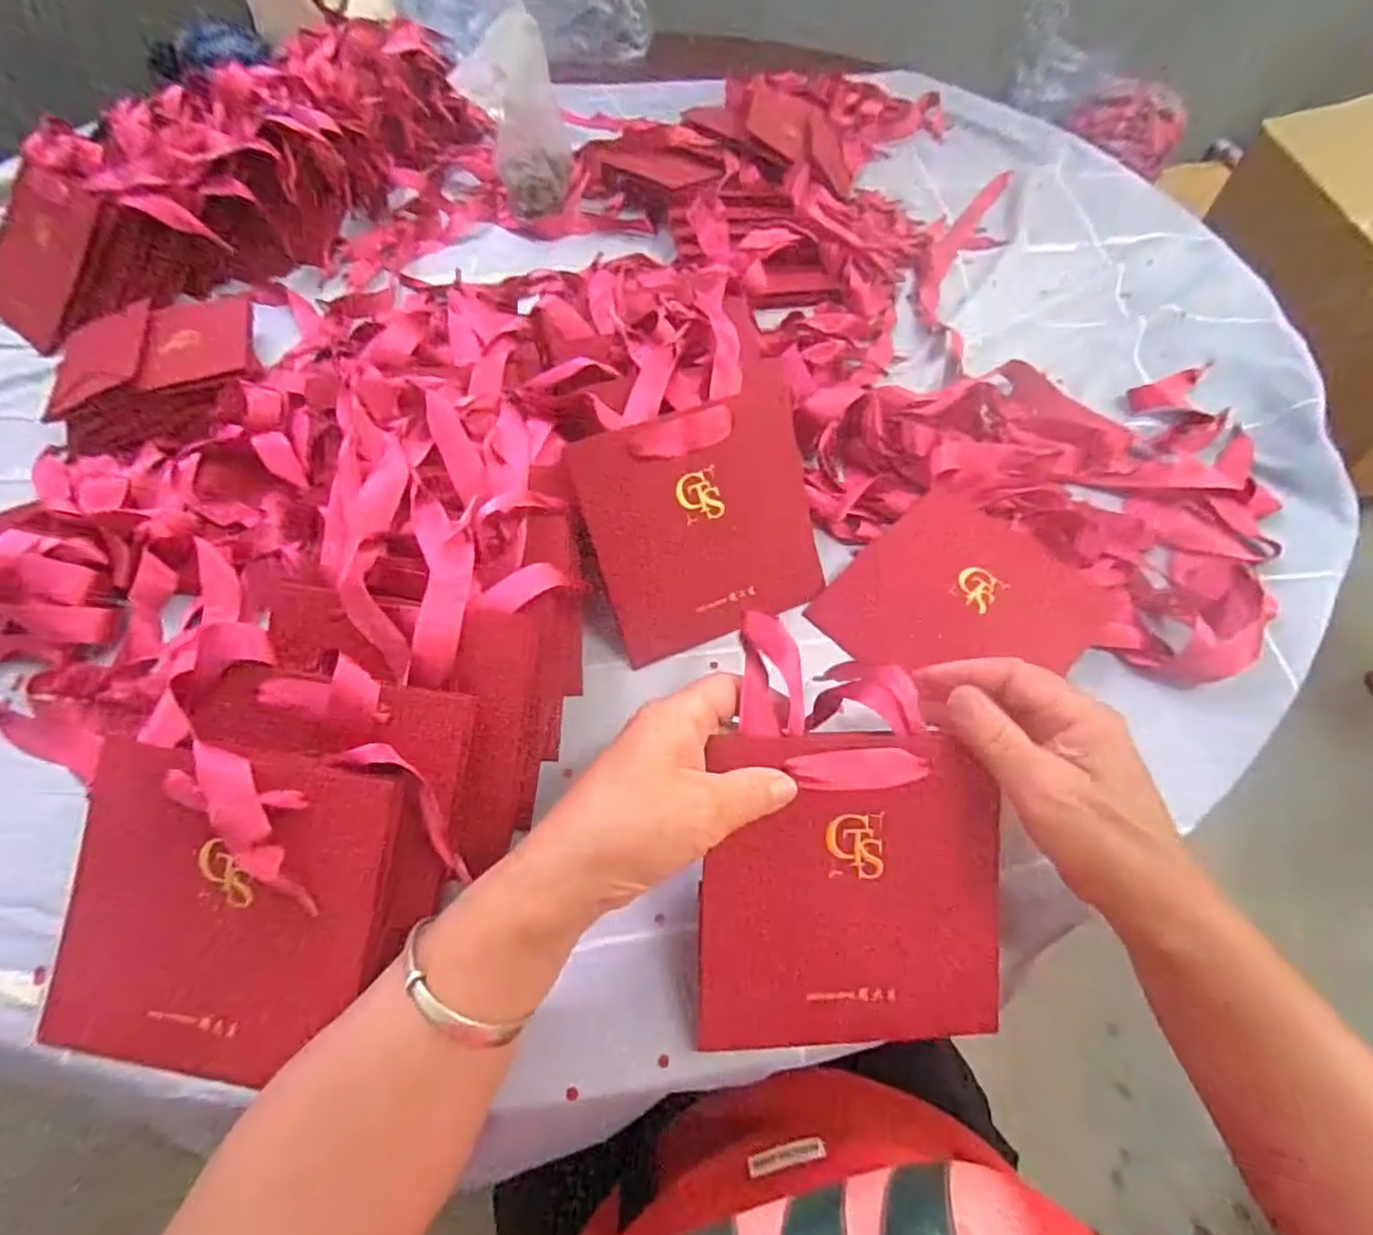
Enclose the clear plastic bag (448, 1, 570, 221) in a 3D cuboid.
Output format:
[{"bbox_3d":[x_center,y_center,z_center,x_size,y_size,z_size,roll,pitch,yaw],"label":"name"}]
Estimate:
[{"bbox_3d":[-0.168,-0.511,0.659,0.062,0.145,0.121,16,68,34],"label":"clear plastic bag"}]

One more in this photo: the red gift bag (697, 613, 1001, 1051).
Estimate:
[{"bbox_3d":[0.075,0.100,0.307,0.137,0.042,0.184,1,88,-4],"label":"red gift bag"}]

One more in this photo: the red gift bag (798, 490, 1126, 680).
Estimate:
[{"bbox_3d":[0.179,-0.011,0.404,0.152,0.007,0.140,-38,65,-22],"label":"red gift bag"}]

